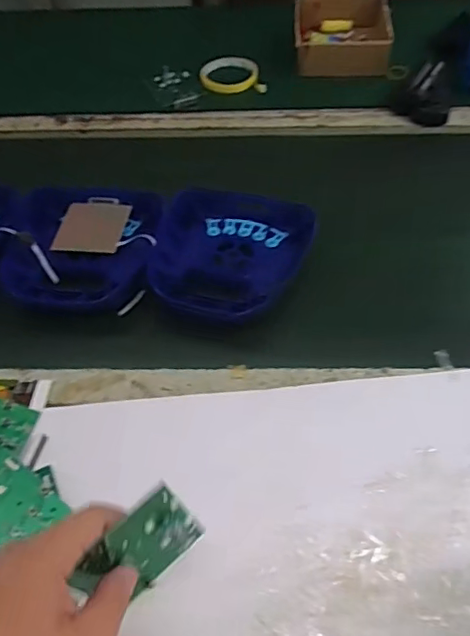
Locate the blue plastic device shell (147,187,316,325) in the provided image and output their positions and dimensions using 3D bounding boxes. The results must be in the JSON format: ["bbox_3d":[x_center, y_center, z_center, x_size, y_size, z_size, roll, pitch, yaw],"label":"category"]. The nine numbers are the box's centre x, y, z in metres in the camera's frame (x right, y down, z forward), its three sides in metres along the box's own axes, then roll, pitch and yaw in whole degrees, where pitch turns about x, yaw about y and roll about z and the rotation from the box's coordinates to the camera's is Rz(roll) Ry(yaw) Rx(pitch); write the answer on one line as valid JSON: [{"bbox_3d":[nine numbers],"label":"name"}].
[{"bbox_3d":[-0.009,-0.080,0.628,0.166,0.027,0.216,14,53,11],"label":"blue plastic device shell"}]

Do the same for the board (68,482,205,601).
[{"bbox_3d":[-0.059,0.152,0.370,0.075,0.071,0.009,-42,46,-15],"label":"board"}]

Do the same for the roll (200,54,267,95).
[{"bbox_3d":[-0.005,-0.375,0.873,0.094,0.018,0.095,-1,50,1],"label":"roll"}]

